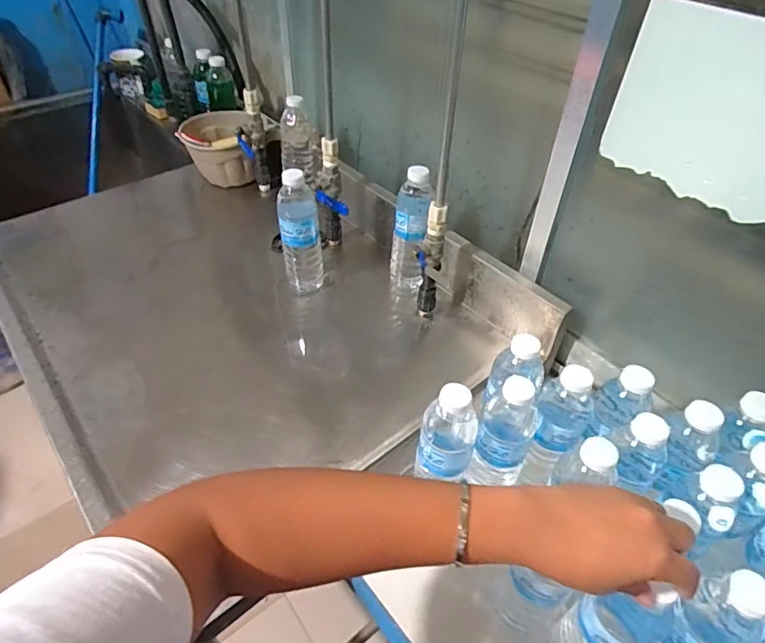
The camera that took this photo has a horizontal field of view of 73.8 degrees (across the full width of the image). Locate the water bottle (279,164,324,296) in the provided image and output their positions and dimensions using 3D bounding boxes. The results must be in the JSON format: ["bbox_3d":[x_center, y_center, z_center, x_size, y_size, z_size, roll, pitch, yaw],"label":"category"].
[{"bbox_3d":[-0.126,-0.125,0.792,0.058,0.208,0.054,-4,44,-7],"label":"water bottle"}]

